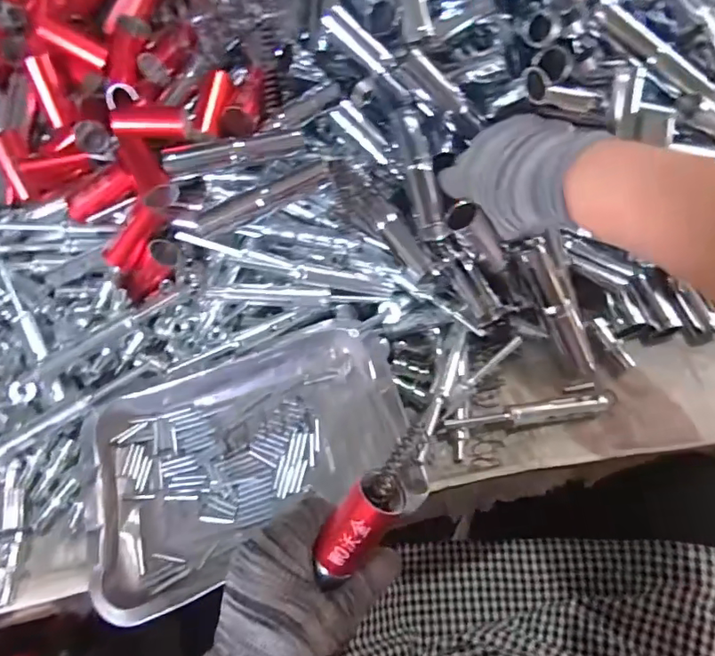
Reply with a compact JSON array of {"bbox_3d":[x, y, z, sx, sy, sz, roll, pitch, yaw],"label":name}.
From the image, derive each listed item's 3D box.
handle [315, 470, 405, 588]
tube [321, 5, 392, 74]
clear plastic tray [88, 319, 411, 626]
[{"bbox_3d":[-0.001,0.111,0.283,0.027,0.024,0.071,38,107,18],"label":"handle"},{"bbox_3d":[0.000,-0.258,0.465,0.066,0.013,0.017,37,66,-15],"label":"tube"},{"bbox_3d":[-0.090,0.099,0.421,0.258,0.054,0.182,-19,64,-9],"label":"clear plastic tray"}]

